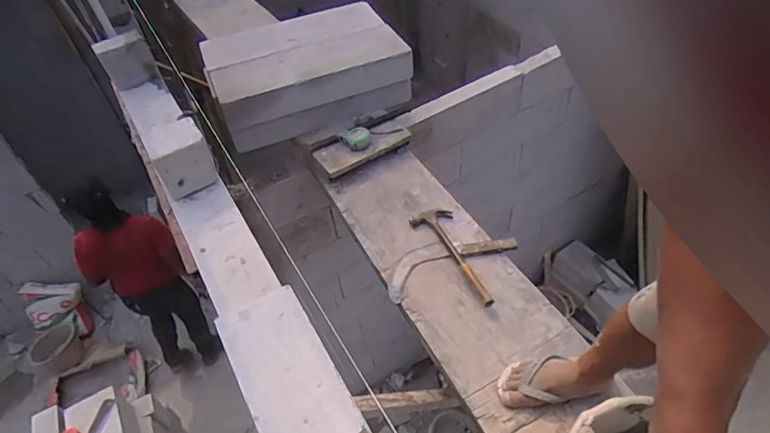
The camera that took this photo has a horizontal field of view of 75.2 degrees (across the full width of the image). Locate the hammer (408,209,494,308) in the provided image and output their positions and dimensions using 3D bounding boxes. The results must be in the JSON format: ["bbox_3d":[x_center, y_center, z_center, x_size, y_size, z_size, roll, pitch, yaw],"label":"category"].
[{"bbox_3d":[0.184,0.097,1.281,0.114,0.028,0.350,-20,49,-12],"label":"hammer"}]

